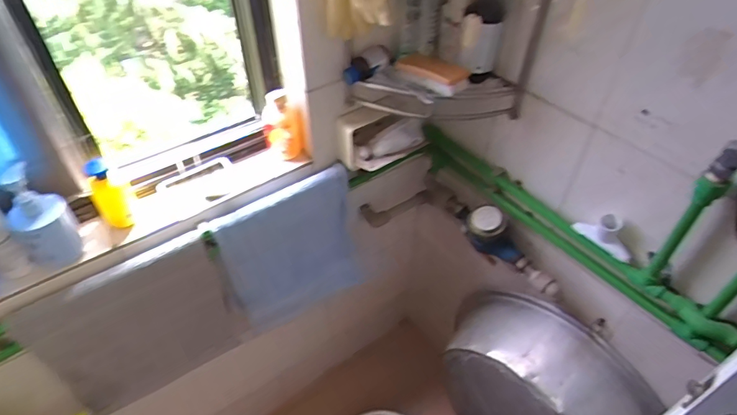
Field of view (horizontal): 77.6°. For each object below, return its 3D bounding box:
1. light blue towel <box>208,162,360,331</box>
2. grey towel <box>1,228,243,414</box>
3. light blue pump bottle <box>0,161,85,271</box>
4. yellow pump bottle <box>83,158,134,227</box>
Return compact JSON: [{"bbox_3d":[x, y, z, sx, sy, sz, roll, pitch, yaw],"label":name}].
[{"bbox_3d":[-0.165,0.116,1.087,0.341,0.418,0.034,-27,50,-25],"label":"light blue towel"},{"bbox_3d":[-0.443,0.249,0.917,0.321,0.380,0.032,-28,51,-25],"label":"grey towel"},{"bbox_3d":[-0.517,0.026,0.729,0.062,0.187,0.082,31,53,28],"label":"light blue pump bottle"},{"bbox_3d":[-0.444,-0.025,0.788,0.052,0.116,0.053,-27,50,-25],"label":"yellow pump bottle"}]

